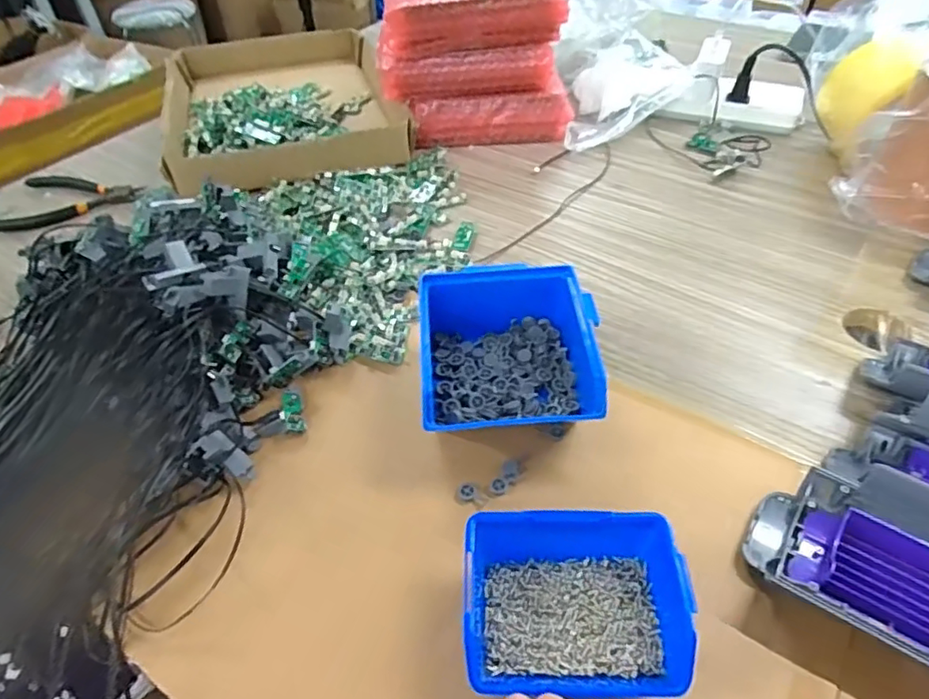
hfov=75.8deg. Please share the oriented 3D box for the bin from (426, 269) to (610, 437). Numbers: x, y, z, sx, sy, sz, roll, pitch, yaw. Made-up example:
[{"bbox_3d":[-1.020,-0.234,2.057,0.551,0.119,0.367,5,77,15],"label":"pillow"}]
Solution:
[{"bbox_3d":[0.030,0.005,0.422,0.116,0.060,0.134,-2,46,-1],"label":"bin"}]

